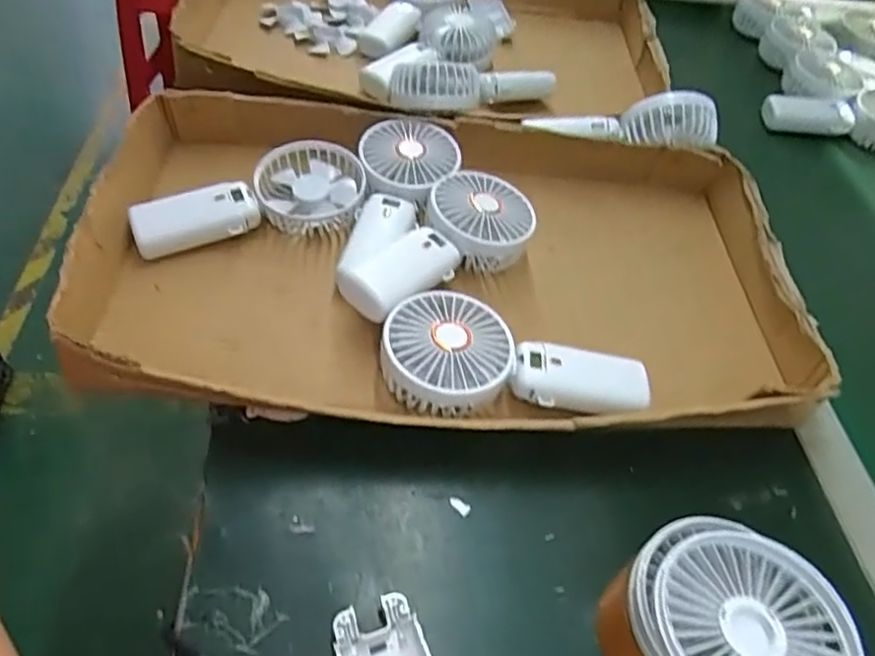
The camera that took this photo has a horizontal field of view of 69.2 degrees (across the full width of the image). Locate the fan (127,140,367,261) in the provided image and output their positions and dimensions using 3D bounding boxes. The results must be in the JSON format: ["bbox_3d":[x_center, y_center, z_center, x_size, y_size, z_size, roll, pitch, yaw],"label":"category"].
[{"bbox_3d":[-0.152,-0.107,0.523,0.181,0.041,0.082,-10,52,-16],"label":"fan"}]

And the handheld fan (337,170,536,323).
[{"bbox_3d":[0.007,-0.060,0.490,0.081,0.051,0.179,33,53,18],"label":"handheld fan"}]

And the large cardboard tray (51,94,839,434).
[{"bbox_3d":[0.011,-0.055,0.492,0.514,0.061,0.308,2,50,-7],"label":"large cardboard tray"}]

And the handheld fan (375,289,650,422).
[{"bbox_3d":[0.054,0.023,0.433,0.181,0.043,0.098,2,50,-7],"label":"handheld fan"}]

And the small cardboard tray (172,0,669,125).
[{"bbox_3d":[-0.010,-0.309,0.722,0.517,0.103,0.371,3,50,-6],"label":"small cardboard tray"}]

